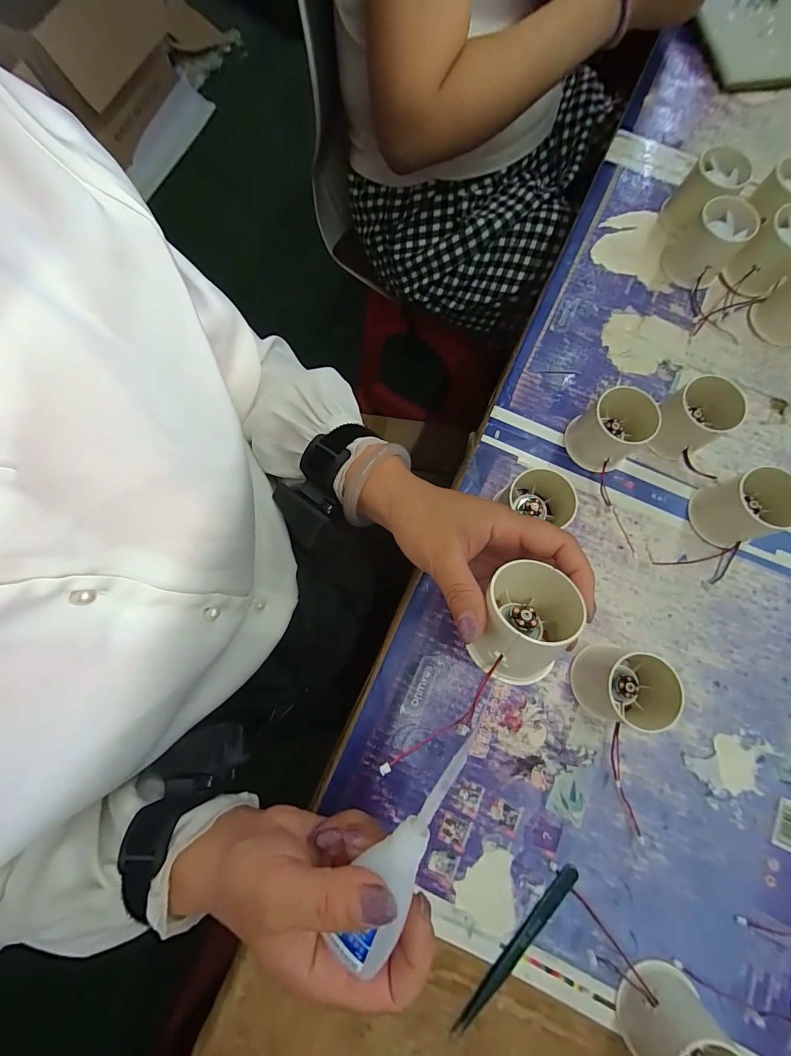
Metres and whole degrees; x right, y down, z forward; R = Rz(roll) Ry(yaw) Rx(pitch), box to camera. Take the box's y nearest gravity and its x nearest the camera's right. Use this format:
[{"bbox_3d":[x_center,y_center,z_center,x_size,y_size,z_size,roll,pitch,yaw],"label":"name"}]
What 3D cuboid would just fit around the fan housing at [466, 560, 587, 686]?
[{"bbox_3d":[0.075,0.052,0.221,0.057,0.050,0.061,27,51,22],"label":"fan housing"}]

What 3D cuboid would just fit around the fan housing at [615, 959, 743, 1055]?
[{"bbox_3d":[0.174,0.316,0.231,0.057,0.050,0.066,-33,79,-7],"label":"fan housing"}]

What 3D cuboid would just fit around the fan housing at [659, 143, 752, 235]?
[{"bbox_3d":[0.304,-0.330,0.379,0.053,0.053,0.049,-42,80,-9],"label":"fan housing"}]

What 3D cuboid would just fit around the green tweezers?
[{"bbox_3d":[0.083,0.288,0.263,0.012,0.004,0.127,44,81,9],"label":"green tweezers"}]

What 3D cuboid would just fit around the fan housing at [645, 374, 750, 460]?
[{"bbox_3d":[0.248,-0.091,0.320,0.051,0.048,0.050,-33,79,-7],"label":"fan housing"}]

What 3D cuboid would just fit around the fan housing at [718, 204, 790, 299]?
[{"bbox_3d":[0.359,-0.262,0.366,0.067,0.047,0.054,-42,80,-9],"label":"fan housing"}]

